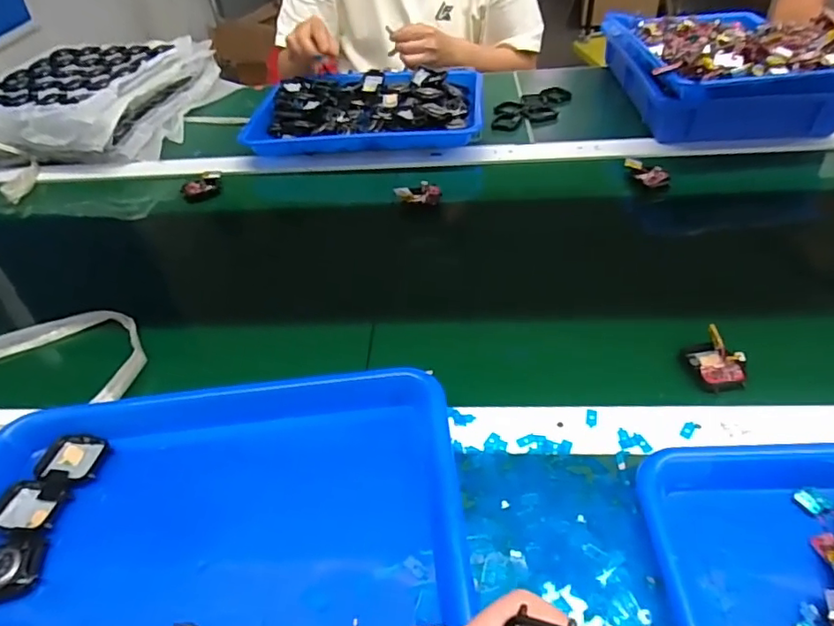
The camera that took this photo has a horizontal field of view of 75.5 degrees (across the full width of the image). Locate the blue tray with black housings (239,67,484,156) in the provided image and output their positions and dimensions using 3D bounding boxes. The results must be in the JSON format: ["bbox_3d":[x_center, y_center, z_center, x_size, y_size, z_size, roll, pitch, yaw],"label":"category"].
[{"bbox_3d":[-0.066,-0.293,0.781,0.317,0.043,0.227,1,44,7],"label":"blue tray with black housings"}]

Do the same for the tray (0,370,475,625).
[{"bbox_3d":[-0.136,0.152,0.332,0.323,0.033,0.247,-6,44,0],"label":"tray"}]

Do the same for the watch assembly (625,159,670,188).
[{"bbox_3d":[0.277,-0.167,0.648,0.032,0.016,0.055,-16,45,-10],"label":"watch assembly"}]

